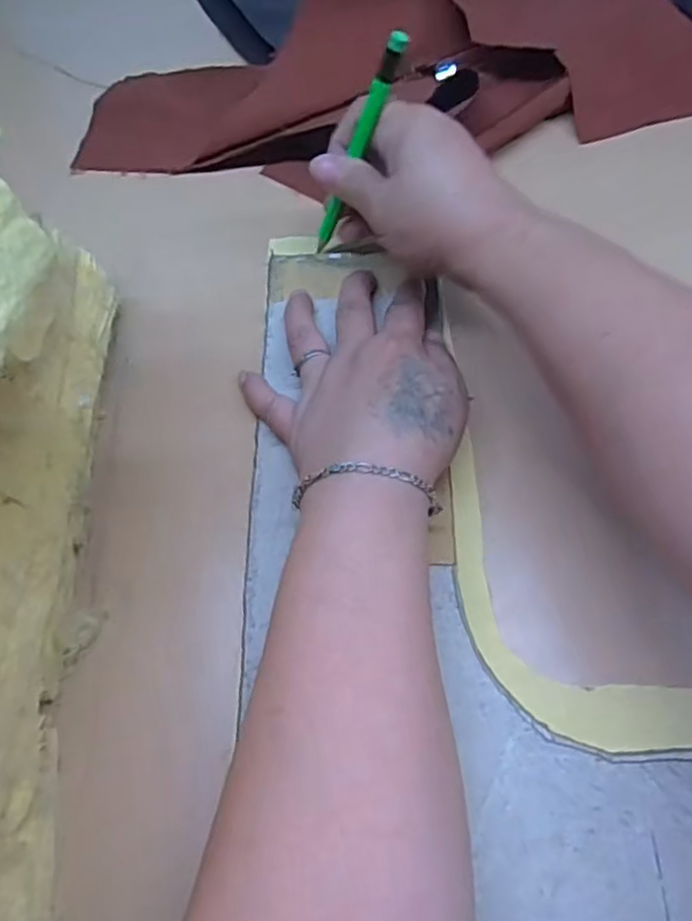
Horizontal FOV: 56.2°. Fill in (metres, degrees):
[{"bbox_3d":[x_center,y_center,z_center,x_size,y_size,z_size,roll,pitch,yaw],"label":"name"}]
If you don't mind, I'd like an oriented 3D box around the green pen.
[{"bbox_3d":[0.004,-0.146,0.313,0.009,0.120,0.005,5,62,-18],"label":"green pen"}]

